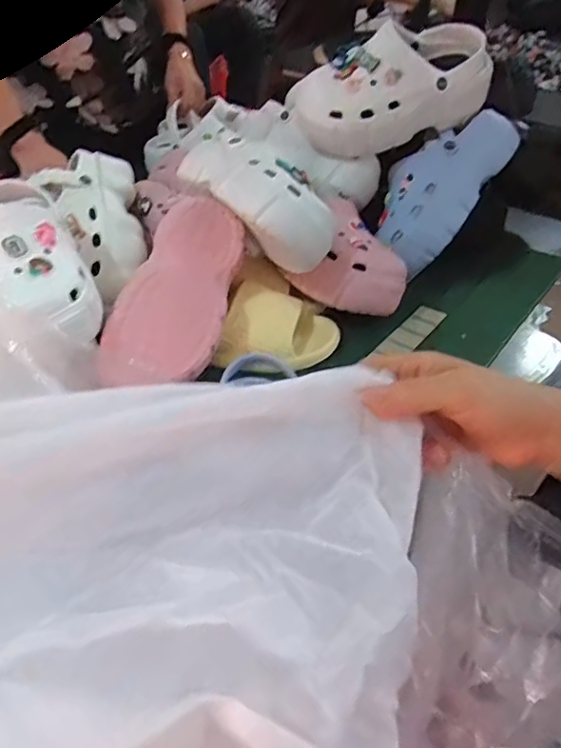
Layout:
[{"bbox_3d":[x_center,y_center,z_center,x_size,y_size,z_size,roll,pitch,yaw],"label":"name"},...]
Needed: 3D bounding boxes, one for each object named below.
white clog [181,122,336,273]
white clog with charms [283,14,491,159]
[{"bbox_3d":[-0.032,-0.224,0.654,0.099,0.086,0.244,-28,63,-24],"label":"white clog"},{"bbox_3d":[0.138,-0.366,0.697,0.231,0.127,0.100,-16,45,-13],"label":"white clog with charms"}]

